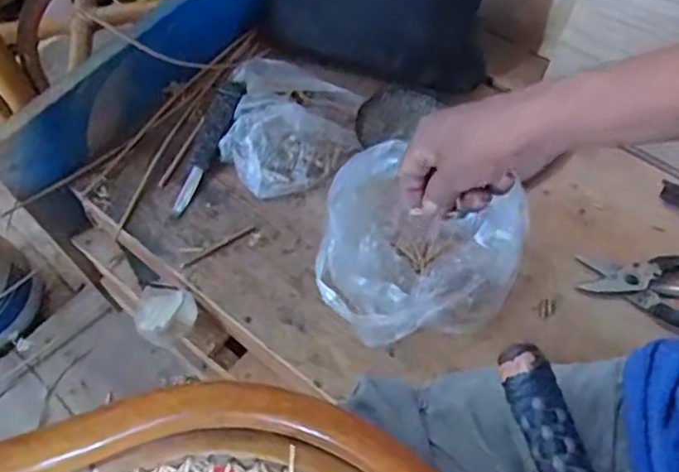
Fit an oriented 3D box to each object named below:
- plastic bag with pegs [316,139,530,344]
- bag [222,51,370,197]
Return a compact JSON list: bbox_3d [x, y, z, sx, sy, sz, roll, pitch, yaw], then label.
[{"bbox_3d":[0.062,0.012,0.525,0.157,0.067,0.158,22,65,14],"label":"plastic bag with pegs"},{"bbox_3d":[-0.053,-0.104,0.601,0.127,0.040,0.123,26,66,16],"label":"bag"}]

